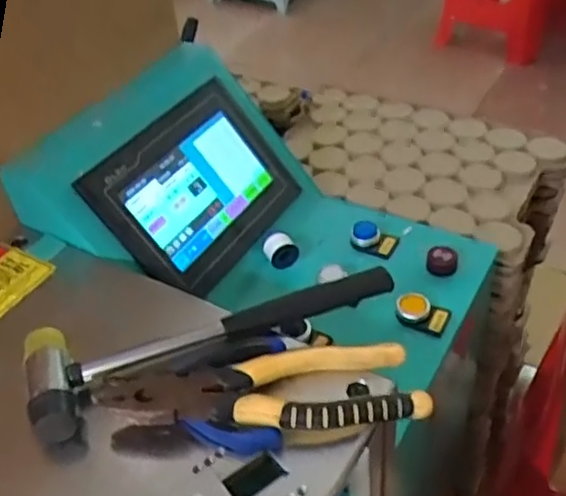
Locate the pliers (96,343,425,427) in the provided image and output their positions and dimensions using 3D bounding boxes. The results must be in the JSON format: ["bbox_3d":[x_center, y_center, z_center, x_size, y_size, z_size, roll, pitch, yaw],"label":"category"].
[{"bbox_3d":[-0.015,0.089,0.415,0.202,0.023,0.054,-6,42,1],"label":"pliers"}]

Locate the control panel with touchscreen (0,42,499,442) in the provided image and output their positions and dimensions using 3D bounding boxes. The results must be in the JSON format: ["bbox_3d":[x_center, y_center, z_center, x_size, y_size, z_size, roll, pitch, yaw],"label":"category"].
[{"bbox_3d":[-0.010,-0.038,0.600,0.363,0.163,0.230,13,46,20],"label":"control panel with touchscreen"}]

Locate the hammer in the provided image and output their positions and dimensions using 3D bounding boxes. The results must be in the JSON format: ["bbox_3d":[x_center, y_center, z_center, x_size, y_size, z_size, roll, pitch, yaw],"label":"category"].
[{"bbox_3d":[-0.057,0.059,0.457,0.231,0.047,0.075,-21,44,-15],"label":"hammer"}]

